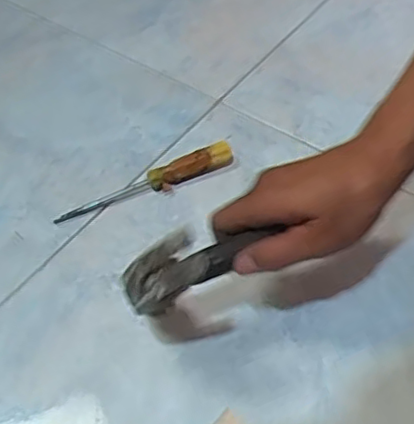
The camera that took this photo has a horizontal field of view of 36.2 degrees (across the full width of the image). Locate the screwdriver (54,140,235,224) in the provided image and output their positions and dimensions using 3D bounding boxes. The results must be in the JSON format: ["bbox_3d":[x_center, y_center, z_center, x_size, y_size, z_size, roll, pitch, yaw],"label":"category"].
[{"bbox_3d":[-0.059,-0.030,0.604,0.176,0.026,0.017,-18,52,-9],"label":"screwdriver"}]

